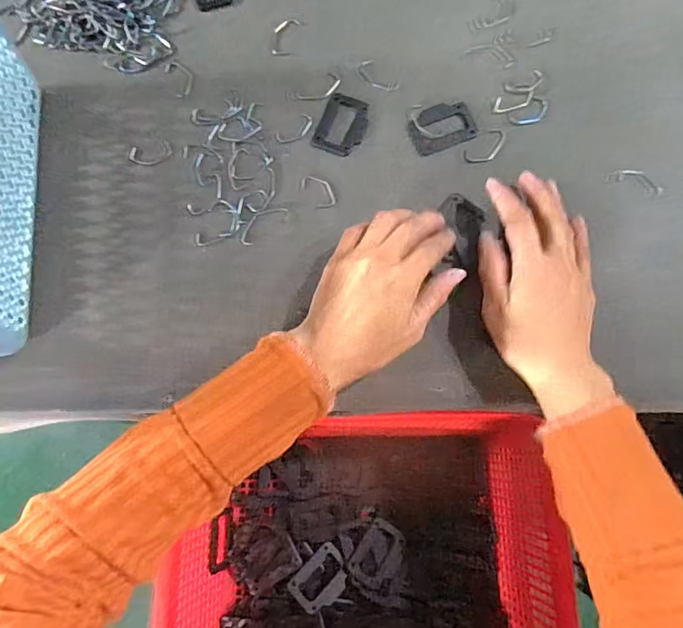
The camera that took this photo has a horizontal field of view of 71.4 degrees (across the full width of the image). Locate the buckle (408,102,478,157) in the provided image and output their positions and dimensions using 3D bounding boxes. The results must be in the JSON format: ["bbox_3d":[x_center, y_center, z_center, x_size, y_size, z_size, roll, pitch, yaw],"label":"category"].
[{"bbox_3d":[0.082,-0.154,0.389,0.052,0.004,0.038,-20,77,-3],"label":"buckle"}]

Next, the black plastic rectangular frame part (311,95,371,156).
[{"bbox_3d":[0.001,-0.156,0.393,0.038,0.004,0.051,21,78,6],"label":"black plastic rectangular frame part"}]

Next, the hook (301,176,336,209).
[{"bbox_3d":[-0.018,-0.099,0.386,0.020,0.004,0.033,-39,79,-8],"label":"hook"}]

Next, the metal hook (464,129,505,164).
[{"bbox_3d":[0.118,-0.134,0.385,0.039,0.004,0.020,-38,79,-7],"label":"metal hook"}]

